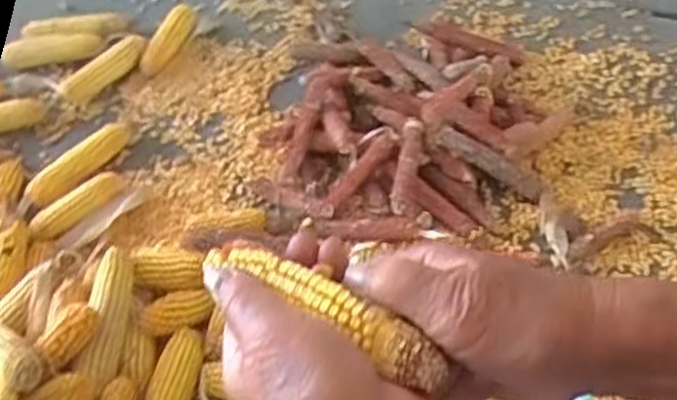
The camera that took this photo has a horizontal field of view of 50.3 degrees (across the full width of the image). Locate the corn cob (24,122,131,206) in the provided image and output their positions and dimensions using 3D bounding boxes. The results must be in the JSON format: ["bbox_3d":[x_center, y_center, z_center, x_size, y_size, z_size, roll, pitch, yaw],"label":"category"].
[{"bbox_3d":[-0.397,-0.066,1.096,0.048,0.048,0.187,28,59,27],"label":"corn cob"}]

